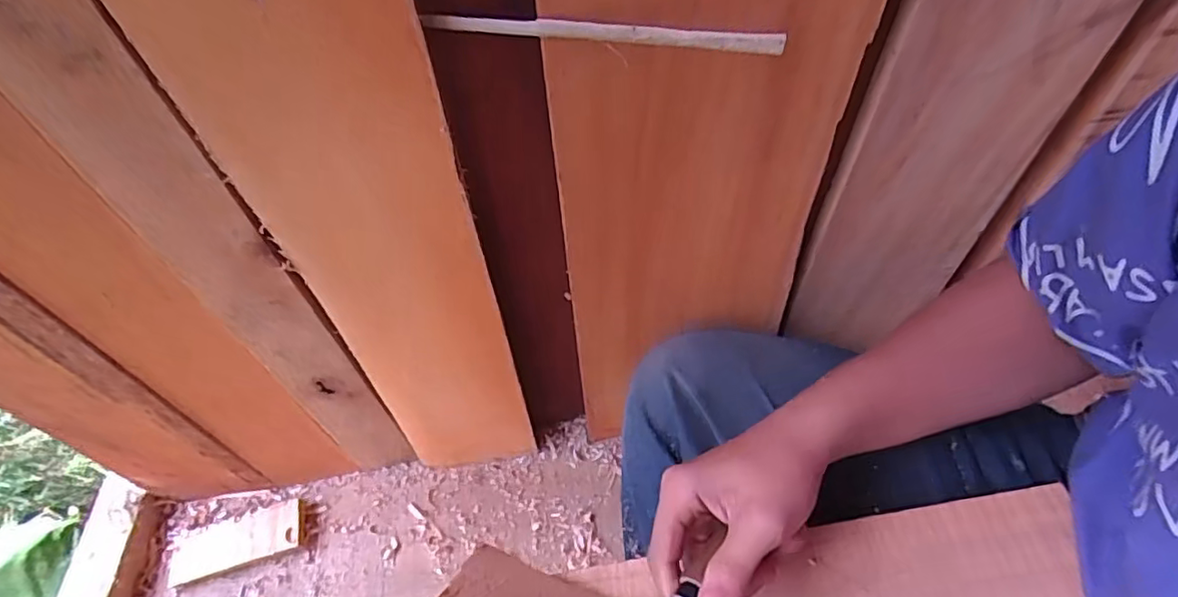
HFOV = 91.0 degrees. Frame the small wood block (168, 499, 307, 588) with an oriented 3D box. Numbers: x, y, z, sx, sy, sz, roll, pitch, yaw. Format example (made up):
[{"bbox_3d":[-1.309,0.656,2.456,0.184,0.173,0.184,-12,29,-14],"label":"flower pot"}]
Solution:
[{"bbox_3d":[-0.332,0.231,0.550,0.121,0.018,0.048,-14,54,-7],"label":"small wood block"}]

